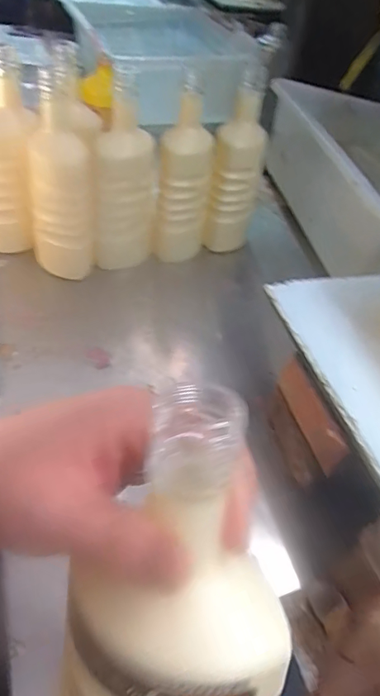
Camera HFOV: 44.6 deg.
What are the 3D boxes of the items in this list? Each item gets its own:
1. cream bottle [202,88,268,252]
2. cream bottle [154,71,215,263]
[{"bbox_3d":[0.068,-0.254,0.699,0.071,0.216,0.078,12,49,4],"label":"cream bottle"},{"bbox_3d":[-0.008,-0.234,0.662,0.071,0.230,0.074,12,49,4],"label":"cream bottle"}]

